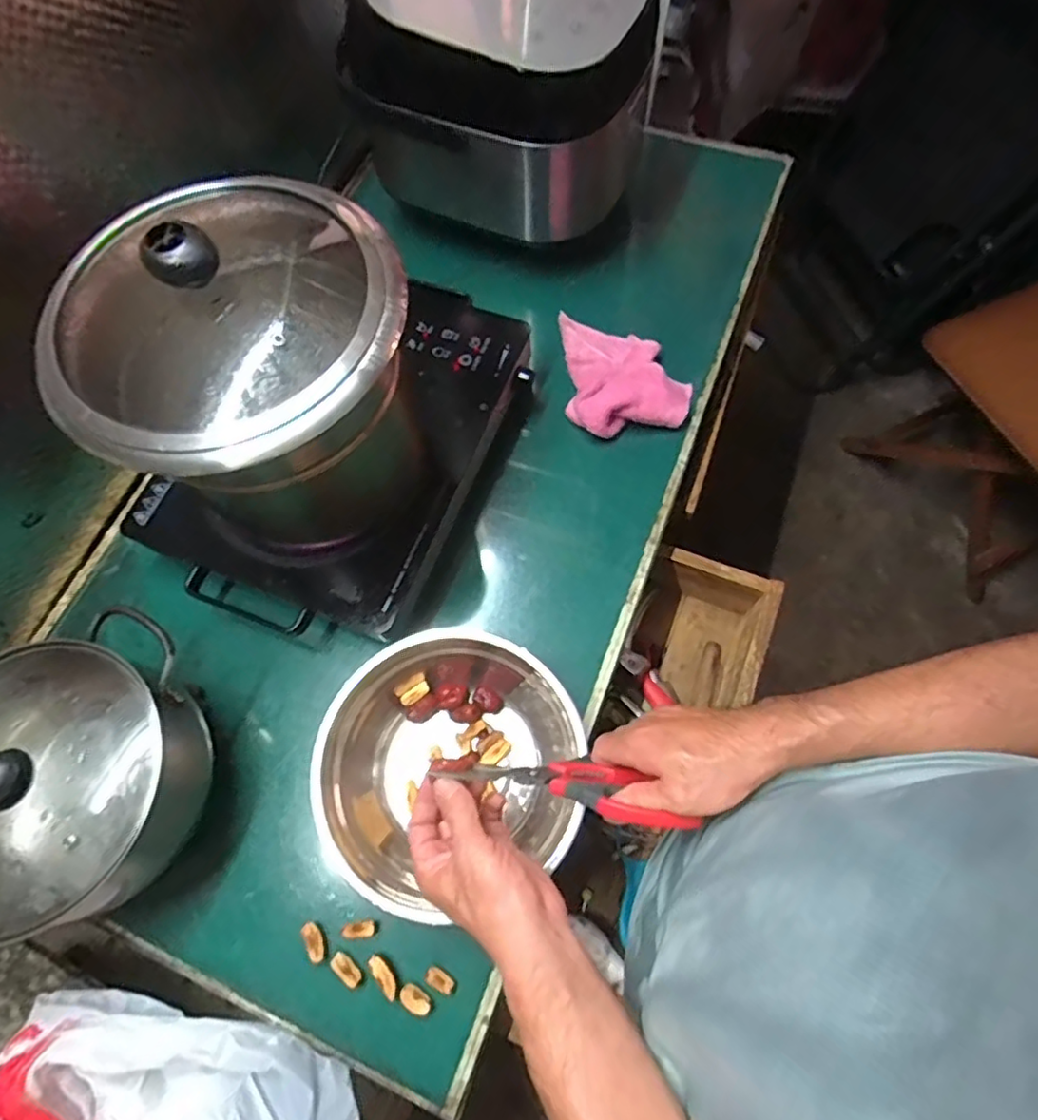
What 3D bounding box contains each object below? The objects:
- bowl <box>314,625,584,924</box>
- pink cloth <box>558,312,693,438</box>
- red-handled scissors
[{"bbox_3d":[-0.061,0.179,0.550,0.223,0.082,0.206,-1,68,1],"label":"bowl"},{"bbox_3d":[0.127,-0.224,0.724,0.145,0.039,0.170,-2,68,1],"label":"pink cloth"},{"bbox_3d":[0.043,0.165,0.449,0.166,0.059,0.036,7,68,20],"label":"red-handled scissors"}]

